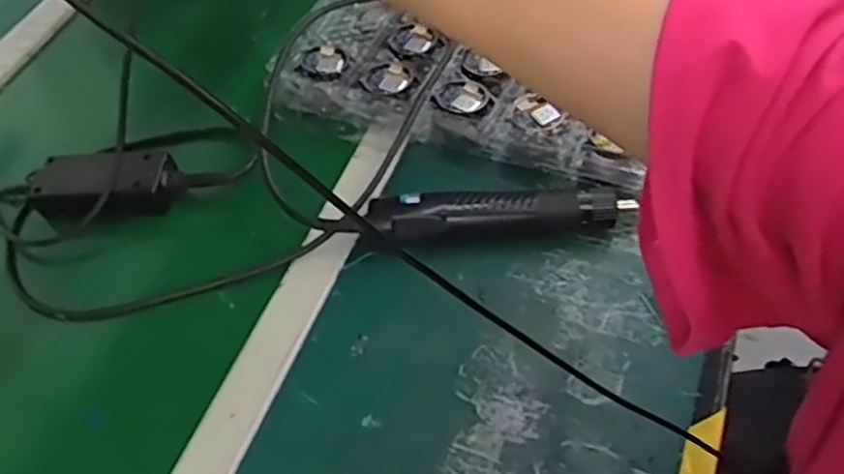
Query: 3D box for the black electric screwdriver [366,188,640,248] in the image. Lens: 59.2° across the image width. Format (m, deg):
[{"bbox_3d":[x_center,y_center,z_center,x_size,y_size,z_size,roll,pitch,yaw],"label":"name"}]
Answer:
[{"bbox_3d":[0.060,-0.017,0.595,0.203,0.042,0.038,-6,53,1],"label":"black electric screwdriver"}]

